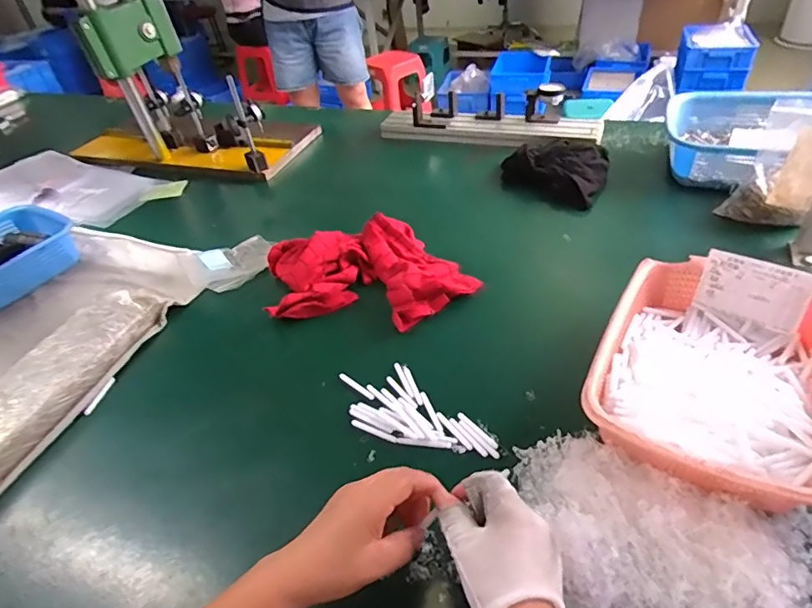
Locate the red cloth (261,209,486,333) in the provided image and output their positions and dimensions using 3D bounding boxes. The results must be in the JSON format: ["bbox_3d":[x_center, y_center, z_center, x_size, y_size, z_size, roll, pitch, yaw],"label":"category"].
[{"bbox_3d":[-0.056,-0.046,0.759,0.302,0.053,0.209,-10,40,-3],"label":"red cloth"}]

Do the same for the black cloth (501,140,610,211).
[{"bbox_3d":[0.287,-0.251,0.963,0.145,0.060,0.204,-36,48,-29],"label":"black cloth"}]

